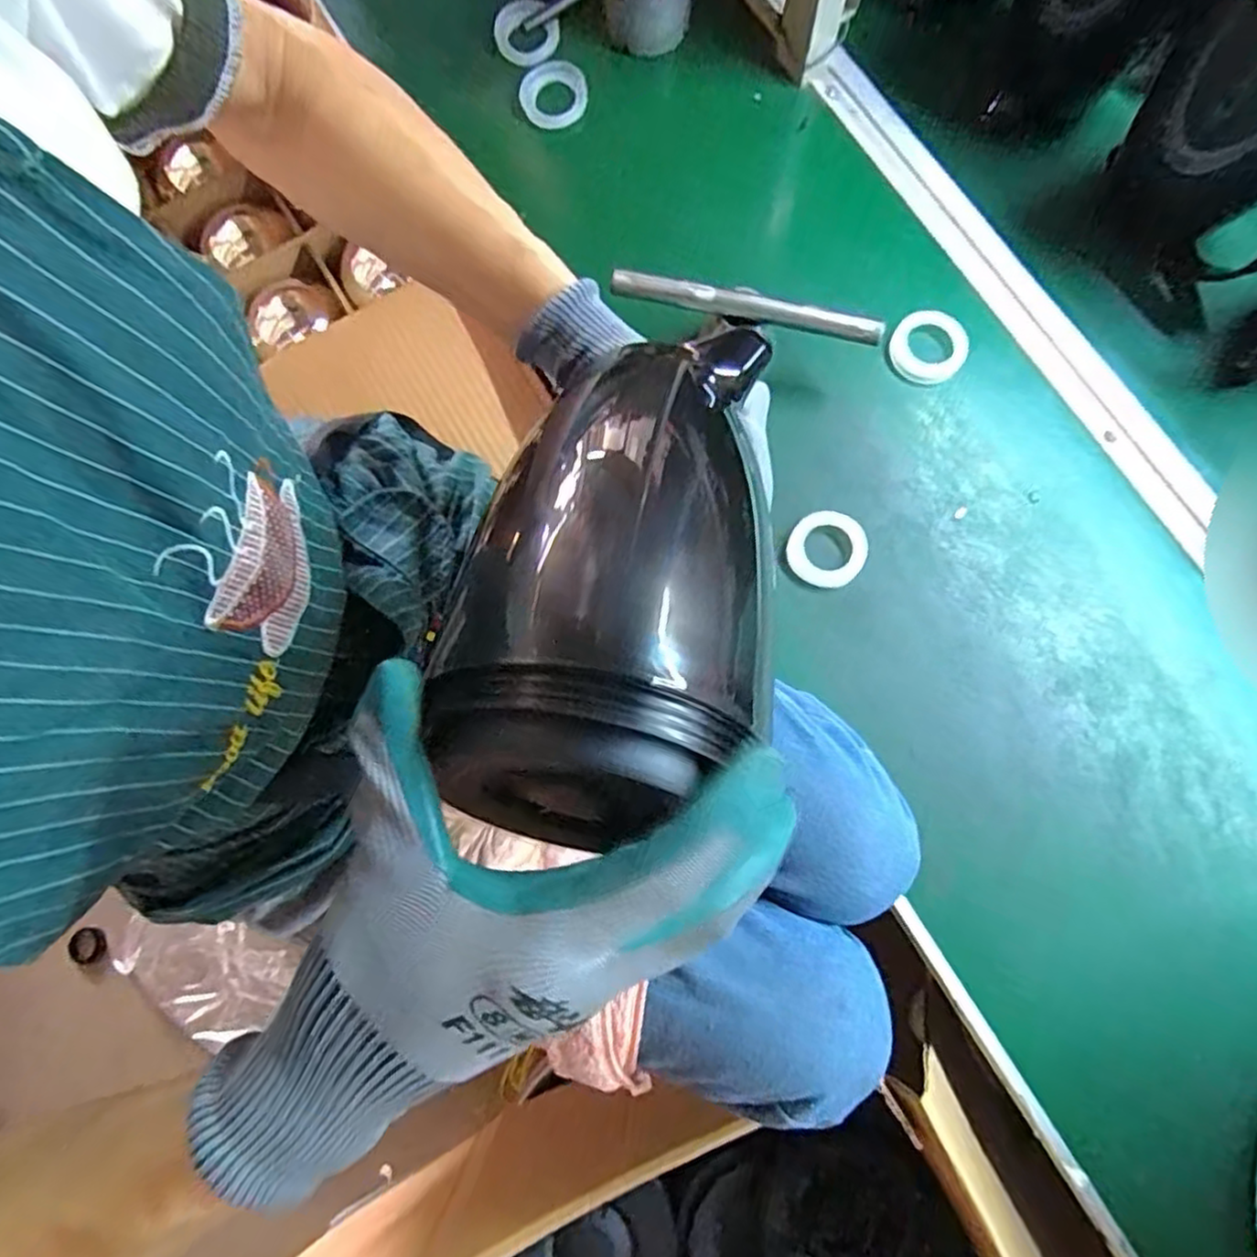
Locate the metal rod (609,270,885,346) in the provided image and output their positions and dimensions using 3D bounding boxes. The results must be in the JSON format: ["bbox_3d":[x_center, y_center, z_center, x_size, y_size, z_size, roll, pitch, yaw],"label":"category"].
[{"bbox_3d":[0.086,-0.237,0.517,0.198,0.020,0.014,14,80,4],"label":"metal rod"}]

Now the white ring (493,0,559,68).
[{"bbox_3d":[-0.092,-0.533,0.628,0.071,0.007,0.052,36,99,16],"label":"white ring"}]

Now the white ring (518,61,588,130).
[{"bbox_3d":[-0.066,-0.472,0.621,0.063,0.011,0.054,1,91,17],"label":"white ring"}]

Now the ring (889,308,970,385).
[{"bbox_3d":[0.239,-0.225,0.560,0.057,0.009,0.059,0,79,2],"label":"ring"}]

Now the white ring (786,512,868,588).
[{"bbox_3d":[0.152,-0.060,0.538,0.057,0.011,0.056,0,79,2],"label":"white ring"}]

